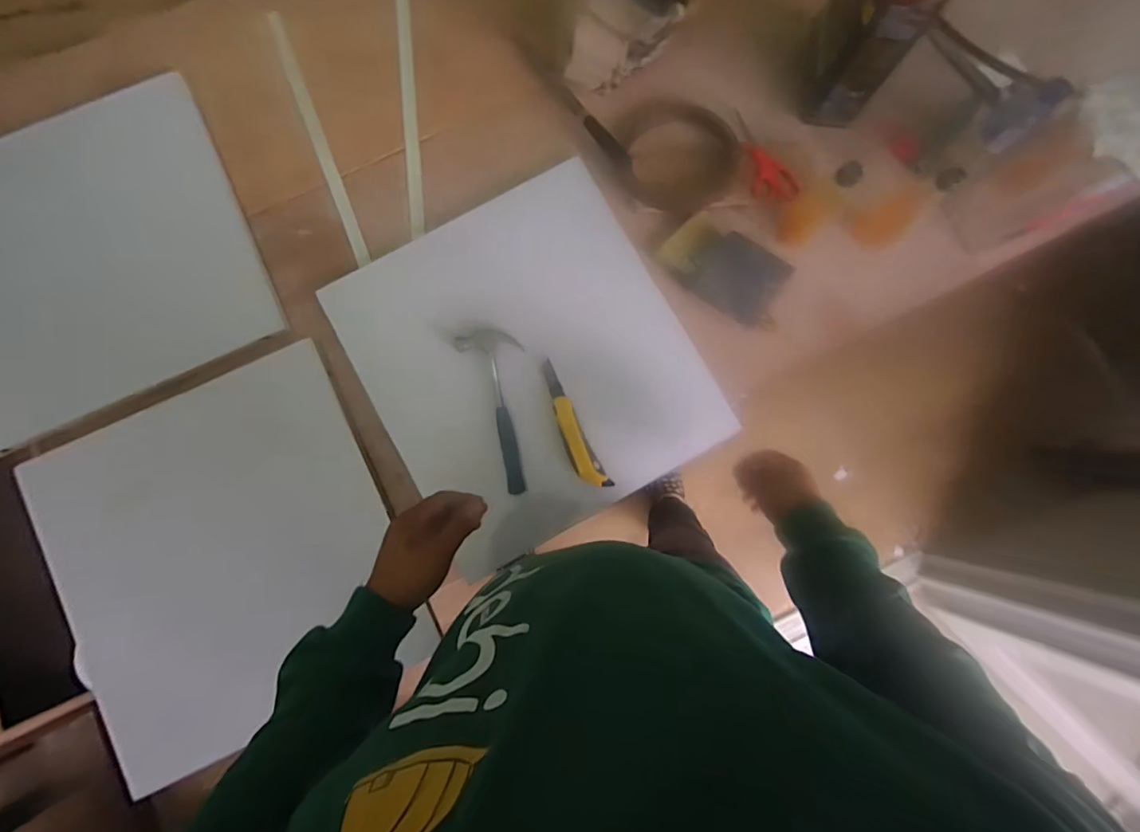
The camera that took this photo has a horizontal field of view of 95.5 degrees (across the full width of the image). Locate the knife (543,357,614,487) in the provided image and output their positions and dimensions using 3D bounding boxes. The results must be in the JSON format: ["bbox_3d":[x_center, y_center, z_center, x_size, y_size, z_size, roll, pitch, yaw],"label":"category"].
[{"bbox_3d":[-0.001,0.017,0.771,0.040,0.027,0.203,-27,85,-4],"label":"knife"}]

